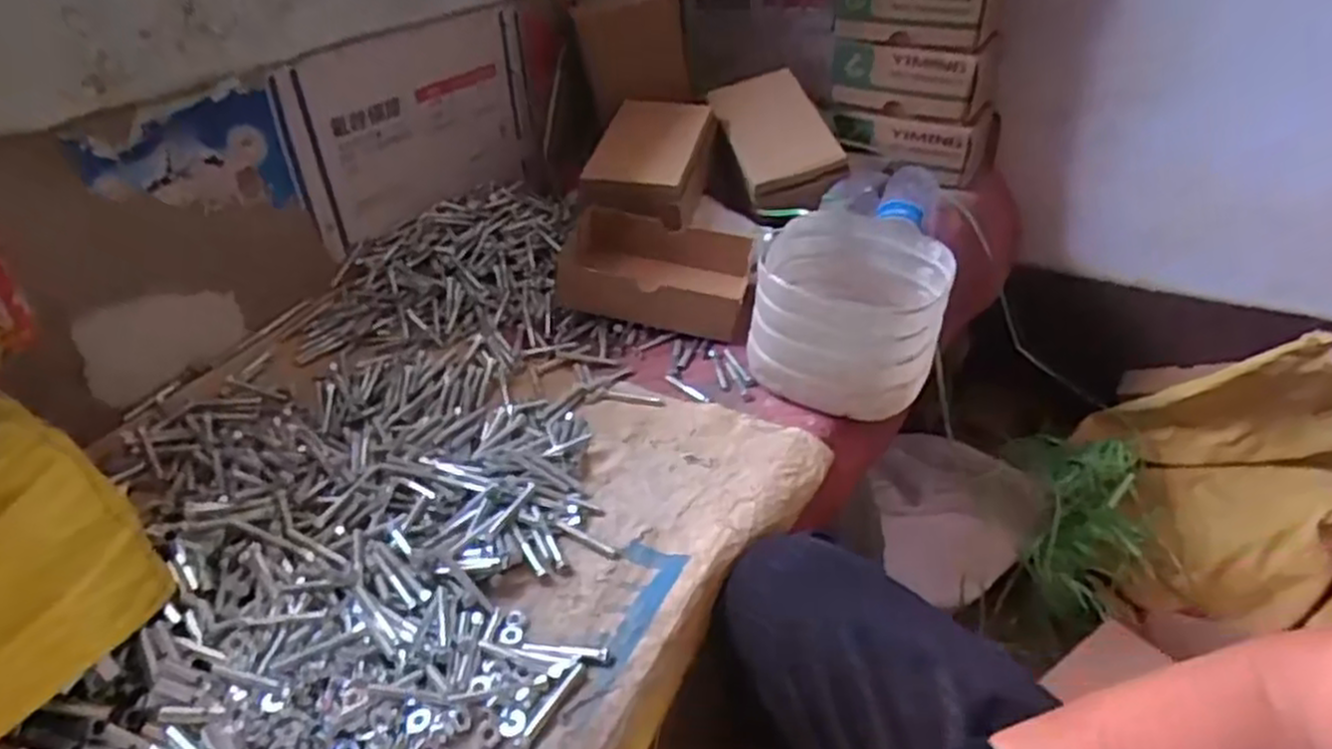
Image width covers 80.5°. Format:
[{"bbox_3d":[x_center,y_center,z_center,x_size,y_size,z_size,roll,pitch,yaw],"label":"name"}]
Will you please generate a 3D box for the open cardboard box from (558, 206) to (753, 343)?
[{"bbox_3d":[-0.009,-0.103,0.812,0.186,0.071,0.140,2,35,10],"label":"open cardboard box"}]

